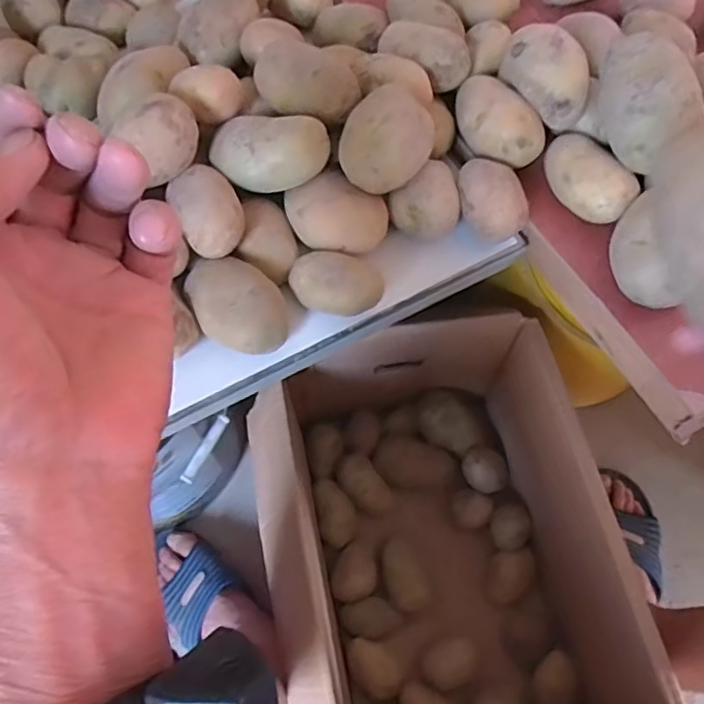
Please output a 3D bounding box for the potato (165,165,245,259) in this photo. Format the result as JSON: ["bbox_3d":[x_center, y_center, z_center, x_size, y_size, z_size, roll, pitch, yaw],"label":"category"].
[{"bbox_3d":[-0.102,-0.100,0.441,0.044,0.035,0.067,-25,67,-13],"label":"potato"}]

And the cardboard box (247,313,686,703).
[{"bbox_3d":[0.091,0.211,0.642,0.281,0.230,0.419,-9,64,-5],"label":"cardboard box"}]

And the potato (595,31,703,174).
[{"bbox_3d":[0.212,-0.176,0.449,0.055,0.064,0.095,-11,64,-6],"label":"potato"}]

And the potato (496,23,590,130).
[{"bbox_3d":[0.150,-0.211,0.465,0.037,0.044,0.073,-29,67,-14],"label":"potato"}]

